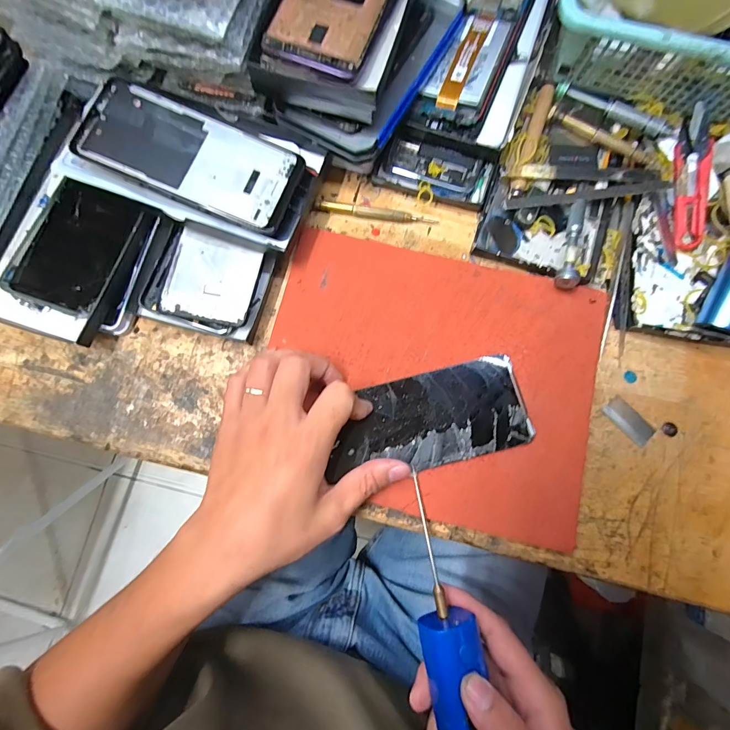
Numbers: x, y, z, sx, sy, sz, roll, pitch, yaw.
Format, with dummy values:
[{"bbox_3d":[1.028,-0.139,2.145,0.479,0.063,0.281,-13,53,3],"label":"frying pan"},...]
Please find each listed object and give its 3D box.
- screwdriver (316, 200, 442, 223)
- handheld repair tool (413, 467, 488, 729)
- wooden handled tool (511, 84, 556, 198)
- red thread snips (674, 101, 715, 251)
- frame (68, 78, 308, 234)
[{"bbox_3d":[0.010,-0.132,0.334,0.102,0.007,0.014,7,79,3],"label":"screwdriver"},{"bbox_3d":[0.056,0.188,0.249,0.035,0.027,0.216,-9,72,0],"label":"handheld repair tool"},{"bbox_3d":[0.140,-0.187,0.327,0.012,0.014,0.101,18,80,5],"label":"wooden handled tool"},{"bbox_3d":[0.264,-0.155,0.318,0.024,0.020,0.117,1,94,2],"label":"red thread snips"},{"bbox_3d":[-0.130,-0.159,0.299,0.155,0.010,0.070,21,82,-6],"label":"frame"}]

